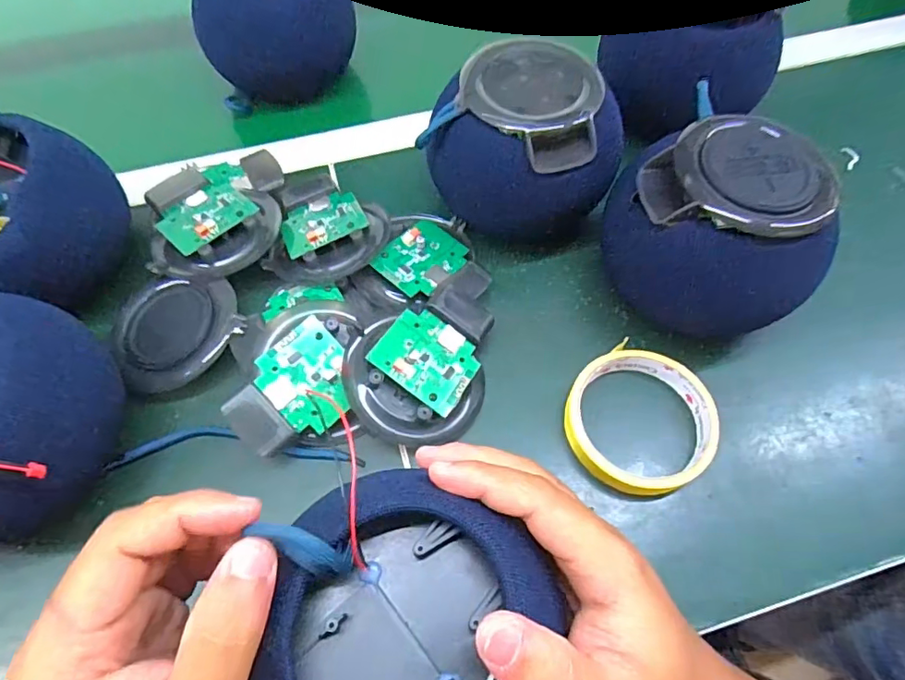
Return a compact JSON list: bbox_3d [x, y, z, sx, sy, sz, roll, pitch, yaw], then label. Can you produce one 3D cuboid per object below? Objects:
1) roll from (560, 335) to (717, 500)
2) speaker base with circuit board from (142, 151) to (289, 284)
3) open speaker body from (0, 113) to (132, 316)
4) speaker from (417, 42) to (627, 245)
[{"bbox_3d":[0.115,0.050,0.333,0.087,0.024,0.084,0,62,1],"label":"roll"},{"bbox_3d":[-0.172,-0.095,0.397,0.091,0.026,0.115,-13,62,-6],"label":"speaker base with circuit board"},{"bbox_3d":[-0.291,-0.072,0.357,0.103,0.086,0.112,0,62,1],"label":"open speaker body"},{"bbox_3d":[0.051,-0.125,0.379,0.115,0.106,0.101,32,67,17],"label":"speaker"}]

